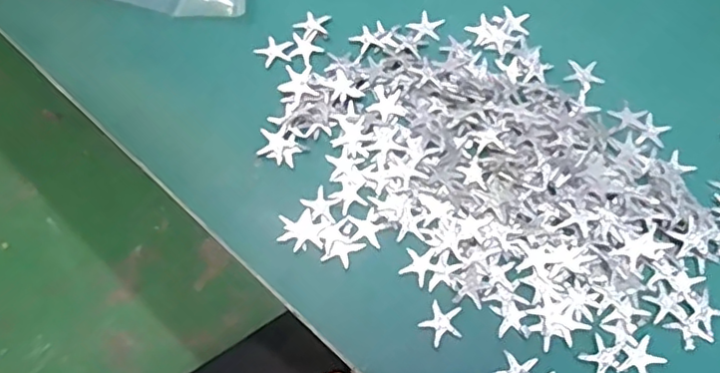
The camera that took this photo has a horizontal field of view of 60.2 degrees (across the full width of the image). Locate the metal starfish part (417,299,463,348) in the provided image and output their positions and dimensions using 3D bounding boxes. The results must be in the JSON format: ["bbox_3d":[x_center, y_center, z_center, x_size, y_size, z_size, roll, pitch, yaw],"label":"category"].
[{"bbox_3d":[0.043,0.073,0.333,0.022,0.004,0.023,-1,69,0],"label":"metal starfish part"}]

